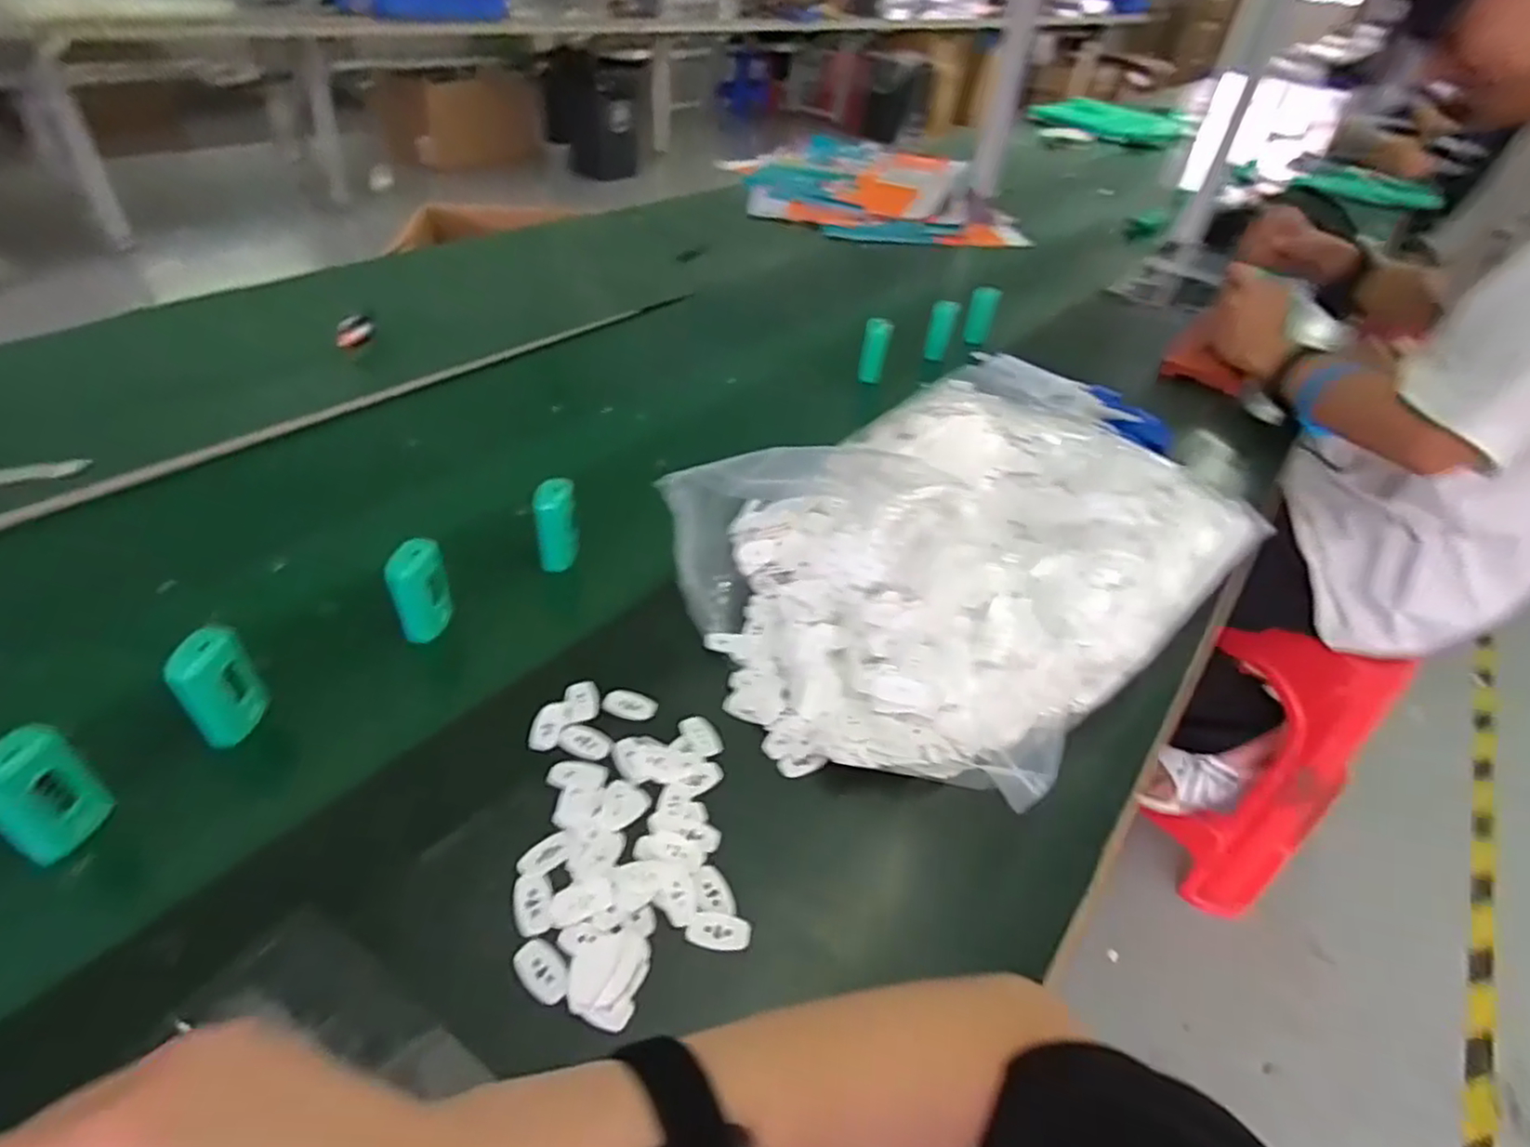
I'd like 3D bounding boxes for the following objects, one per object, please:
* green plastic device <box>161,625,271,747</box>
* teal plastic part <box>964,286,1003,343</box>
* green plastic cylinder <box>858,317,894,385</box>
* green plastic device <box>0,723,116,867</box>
[{"bbox_3d":[-0.316,0.065,0.425,0.018,0.069,0.040,19,42,14],"label":"green plastic device"},{"bbox_3d":[0.300,-0.358,1.011,0.036,0.075,0.033,16,42,10],"label":"teal plastic part"},{"bbox_3d":[0.129,-0.260,0.854,0.031,0.068,0.030,11,41,5],"label":"green plastic cylinder"},{"bbox_3d":[-0.364,0.111,0.368,0.019,0.069,0.041,25,44,20],"label":"green plastic device"}]

